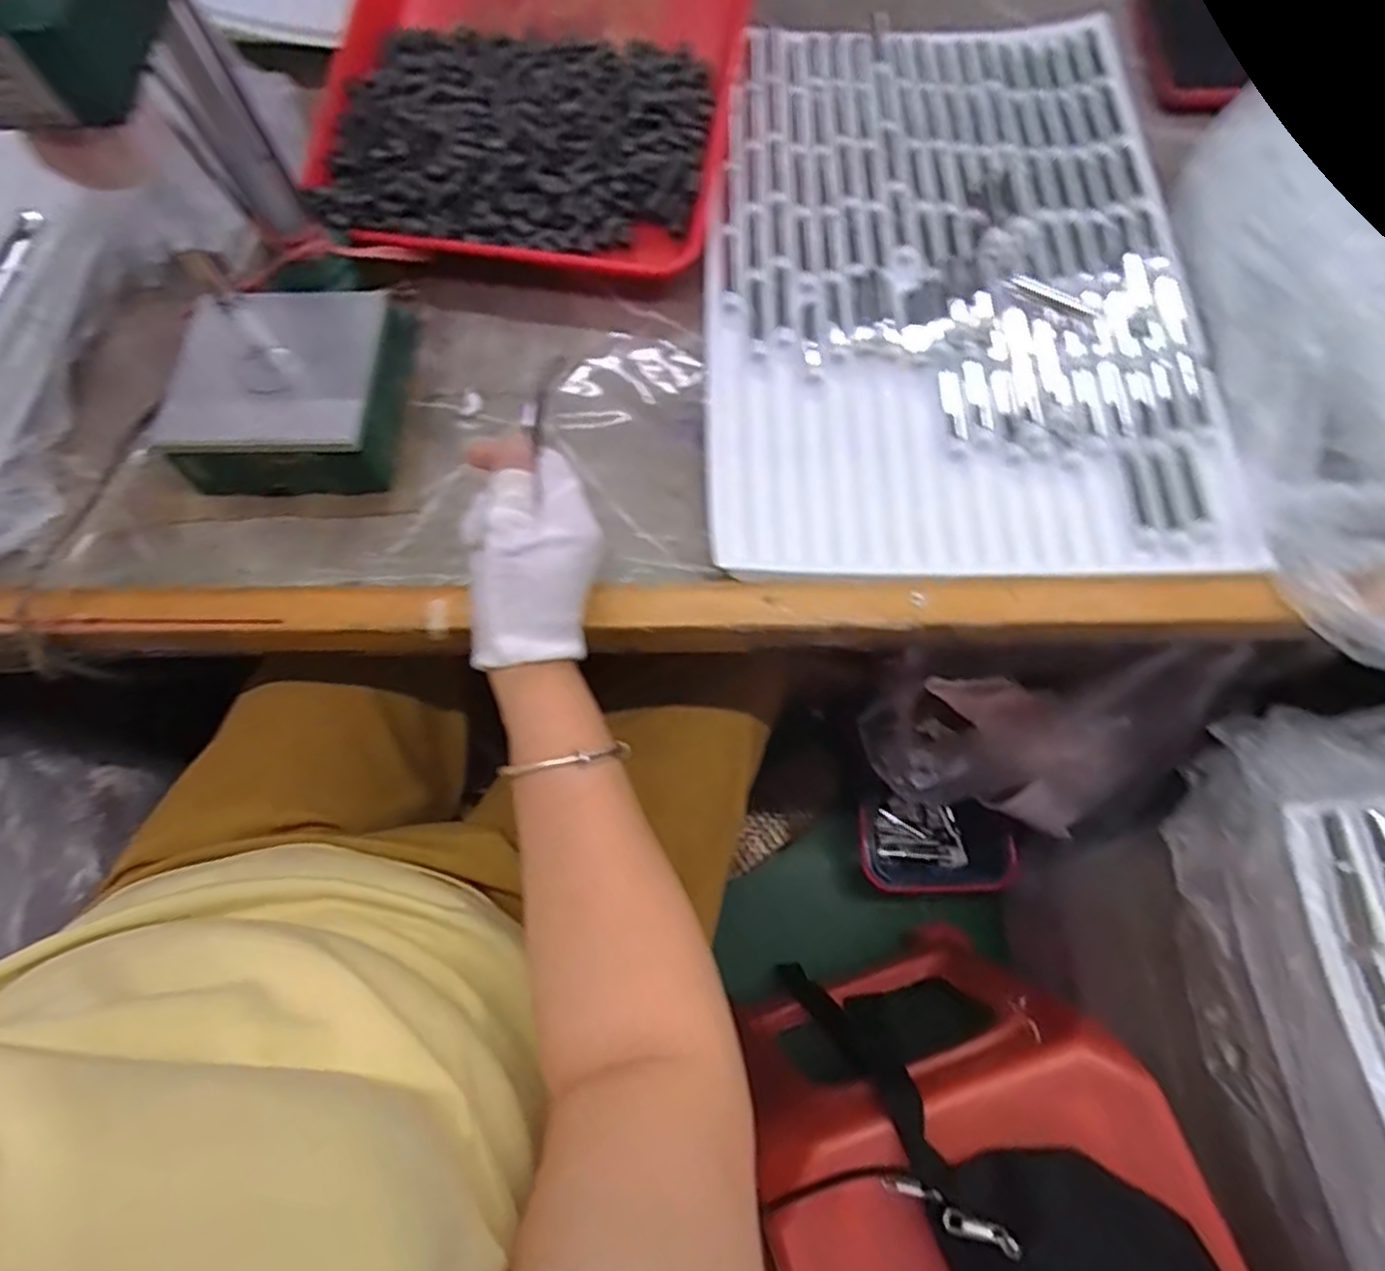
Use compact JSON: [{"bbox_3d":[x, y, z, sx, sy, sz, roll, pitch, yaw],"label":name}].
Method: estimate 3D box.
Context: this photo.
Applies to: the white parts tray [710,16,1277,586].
[{"bbox_3d":[0.173,-0.263,0.501,0.312,0.011,0.486,0,69,1],"label":"white parts tray"}]

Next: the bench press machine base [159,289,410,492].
[{"bbox_3d":[-0.257,-0.157,0.465,0.129,0.057,0.124,-4,69,0],"label":"bench press machine base"}]

